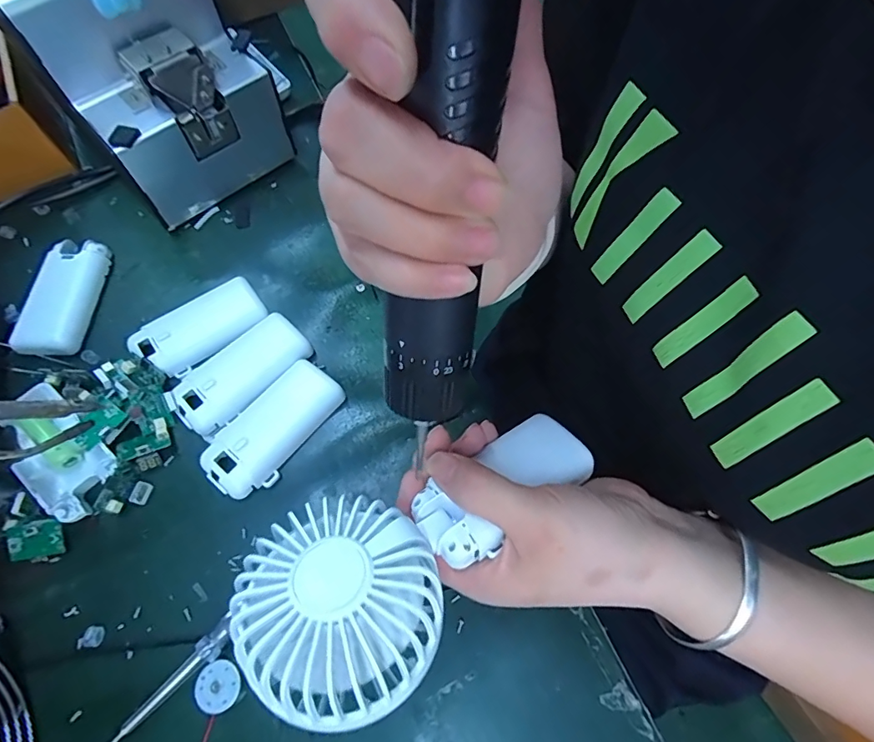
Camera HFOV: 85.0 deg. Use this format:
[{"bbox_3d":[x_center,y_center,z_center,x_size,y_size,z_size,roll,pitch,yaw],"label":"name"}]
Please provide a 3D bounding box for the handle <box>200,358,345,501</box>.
[{"bbox_3d":[-0.106,0.036,0.309,0.047,0.017,0.094,33,69,13],"label":"handle"}]

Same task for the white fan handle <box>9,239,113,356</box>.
[{"bbox_3d":[-0.271,-0.053,0.347,0.042,0.016,0.093,1,65,-1],"label":"white fan handle"}]

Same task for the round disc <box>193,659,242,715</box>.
[{"bbox_3d":[-0.115,0.167,0.253,0.023,0.008,0.023,1,65,-1],"label":"round disc"}]

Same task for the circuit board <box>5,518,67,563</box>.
[{"bbox_3d":[-0.235,0.101,0.280,0.031,0.005,0.025,-11,92,-7],"label":"circuit board"}]

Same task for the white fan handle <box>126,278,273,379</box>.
[{"bbox_3d":[-0.169,-0.033,0.342,0.088,0.011,0.043,-41,72,-18],"label":"white fan handle"}]

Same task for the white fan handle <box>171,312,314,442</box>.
[{"bbox_3d":[-0.134,0.000,0.327,0.046,0.012,0.093,40,70,15],"label":"white fan handle"}]

